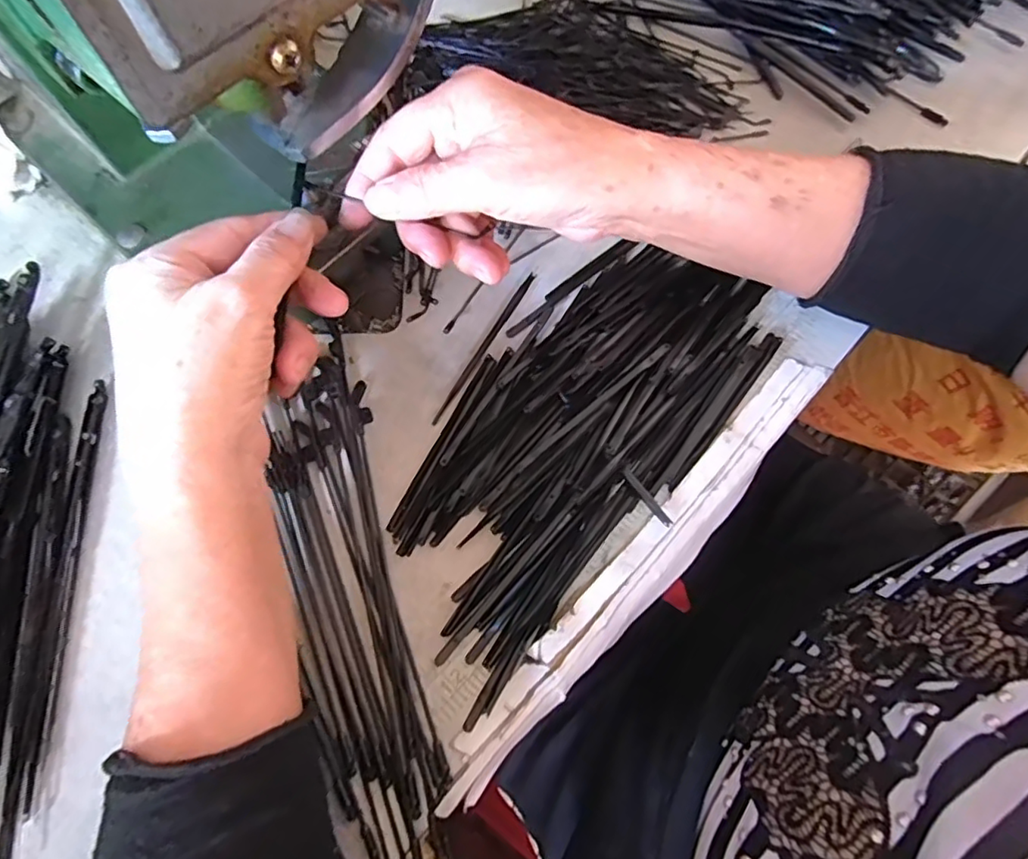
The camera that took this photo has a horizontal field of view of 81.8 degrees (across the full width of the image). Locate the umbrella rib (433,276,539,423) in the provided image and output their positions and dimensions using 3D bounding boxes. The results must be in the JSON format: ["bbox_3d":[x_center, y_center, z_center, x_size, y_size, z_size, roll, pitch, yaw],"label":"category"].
[{"bbox_3d":[-0.015,-0.044,0.308,0.004,0.005,0.098,30,73,9],"label":"umbrella rib"}]

